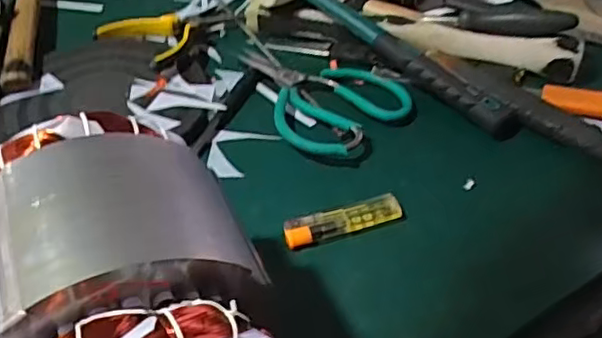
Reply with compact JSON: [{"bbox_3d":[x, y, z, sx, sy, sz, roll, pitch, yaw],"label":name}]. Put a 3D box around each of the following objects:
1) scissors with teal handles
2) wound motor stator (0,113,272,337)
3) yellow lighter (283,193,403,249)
[{"bbox_3d":[0.028,-0.072,0.555,0.120,0.019,0.175,-14,47,-12],"label":"scissors with teal handles"},{"bbox_3d":[-0.090,0.062,0.319,0.123,0.125,0.165,-15,47,-13],"label":"wound motor stator"},{"bbox_3d":[0.031,0.037,0.456,0.088,0.009,0.021,-15,47,-13],"label":"yellow lighter"}]

